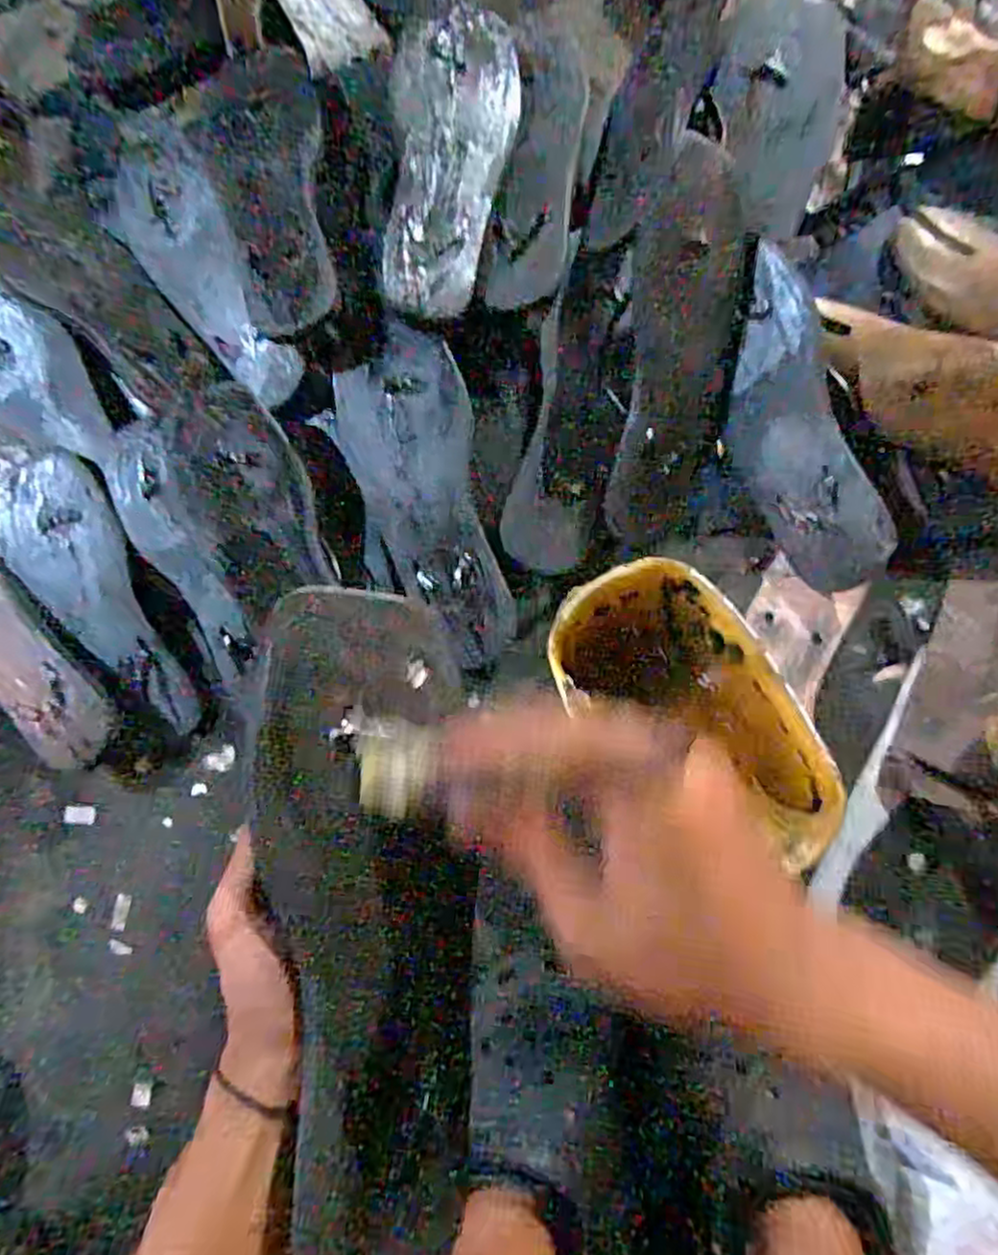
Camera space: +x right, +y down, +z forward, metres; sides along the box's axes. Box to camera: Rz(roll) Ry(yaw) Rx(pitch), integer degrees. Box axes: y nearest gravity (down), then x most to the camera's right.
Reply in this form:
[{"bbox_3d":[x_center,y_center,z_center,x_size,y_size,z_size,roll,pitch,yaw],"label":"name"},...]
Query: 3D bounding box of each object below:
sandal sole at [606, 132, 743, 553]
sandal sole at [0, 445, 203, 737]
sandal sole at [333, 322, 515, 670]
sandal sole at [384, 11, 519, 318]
[{"bbox_3d":[0.127,-0.197,0.513,0.071,0.014,0.277,8,96,7],"label":"sandal sole"},{"bbox_3d":[-0.325,-0.035,0.576,0.086,0.037,0.250,-32,80,1],"label":"sandal sole"},{"bbox_3d":[-0.047,-0.094,0.520,0.090,0.028,0.239,-20,81,3],"label":"sandal sole"},{"bbox_3d":[-0.035,-0.353,0.538,0.092,0.020,0.251,1,82,6],"label":"sandal sole"}]

